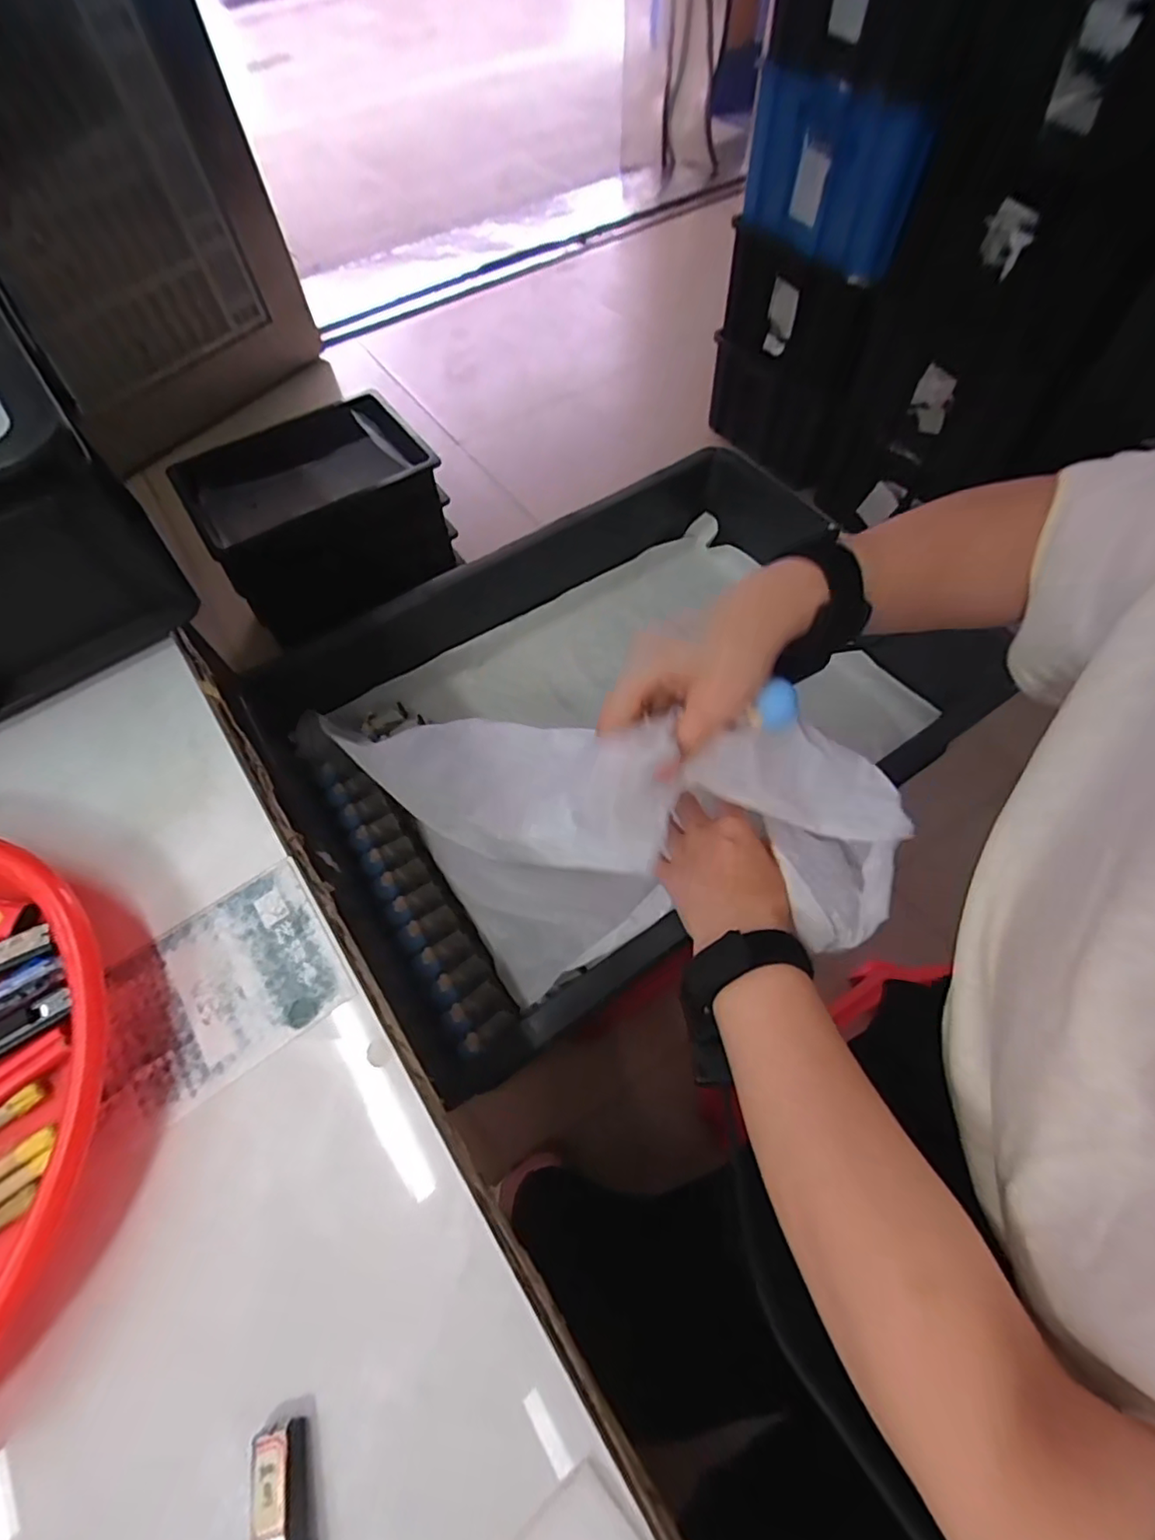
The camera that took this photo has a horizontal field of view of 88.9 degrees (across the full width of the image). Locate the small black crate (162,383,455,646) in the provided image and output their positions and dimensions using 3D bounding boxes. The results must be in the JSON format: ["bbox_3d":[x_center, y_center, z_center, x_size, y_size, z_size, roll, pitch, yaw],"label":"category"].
[{"bbox_3d":[-0.530,-0.513,1.268,0.448,0.300,0.328,-31,65,-14],"label":"small black crate"}]

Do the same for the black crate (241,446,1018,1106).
[{"bbox_3d":[0.041,-0.064,0.583,0.599,0.138,0.424,-31,65,-14],"label":"black crate"}]

